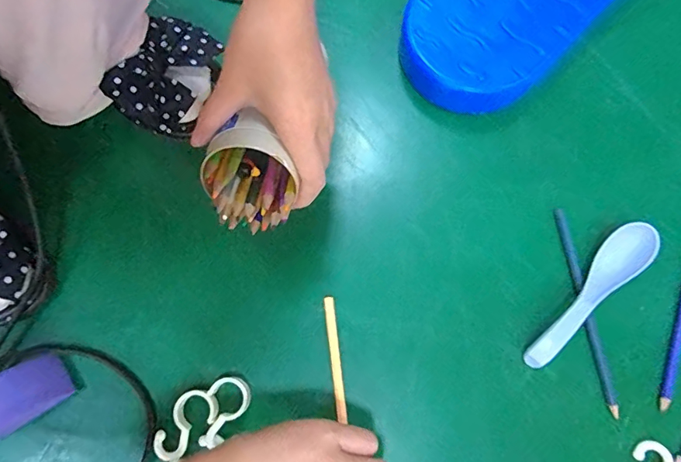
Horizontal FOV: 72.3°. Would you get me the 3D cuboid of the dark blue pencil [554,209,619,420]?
[{"bbox_3d":[0.203,0.063,0.384,0.011,0.004,0.168,-10,76,-2],"label":"dark blue pencil"}]

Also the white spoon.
[{"bbox_3d":[0.201,0.053,0.374,0.032,0.026,0.143,40,79,10],"label":"white spoon"}]

